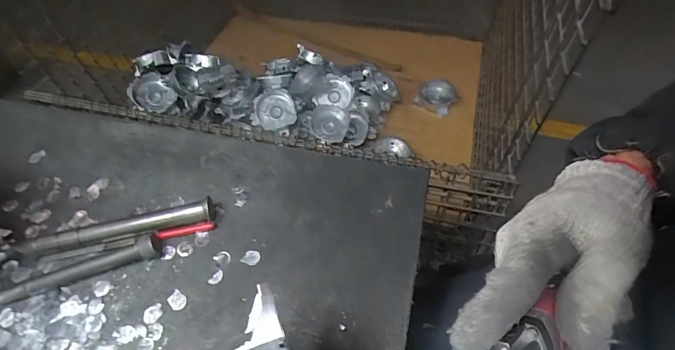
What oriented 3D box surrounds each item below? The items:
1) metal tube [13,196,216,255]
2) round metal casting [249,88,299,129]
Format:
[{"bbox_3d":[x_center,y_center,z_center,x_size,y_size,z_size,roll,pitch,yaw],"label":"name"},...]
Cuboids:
[{"bbox_3d":[-0.218,0.054,0.375,0.186,0.023,0.021,-11,56,-3],"label":"metal tube"},{"bbox_3d":[-0.209,-0.208,1.196,0.145,0.046,0.138,0,77,0],"label":"round metal casting"}]

